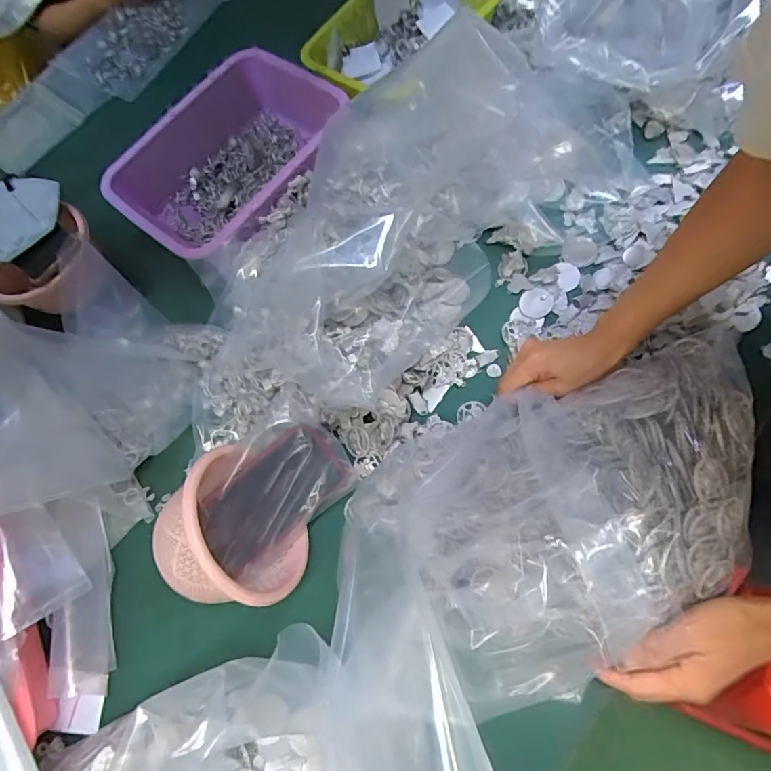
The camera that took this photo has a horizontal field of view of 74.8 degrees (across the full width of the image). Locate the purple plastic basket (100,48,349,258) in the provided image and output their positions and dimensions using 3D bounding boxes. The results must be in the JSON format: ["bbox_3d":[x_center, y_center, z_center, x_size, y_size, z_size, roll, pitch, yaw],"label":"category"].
[{"bbox_3d":[-0.199,-0.306,0.692,0.221,0.111,0.315,40,80,21],"label":"purple plastic basket"}]

